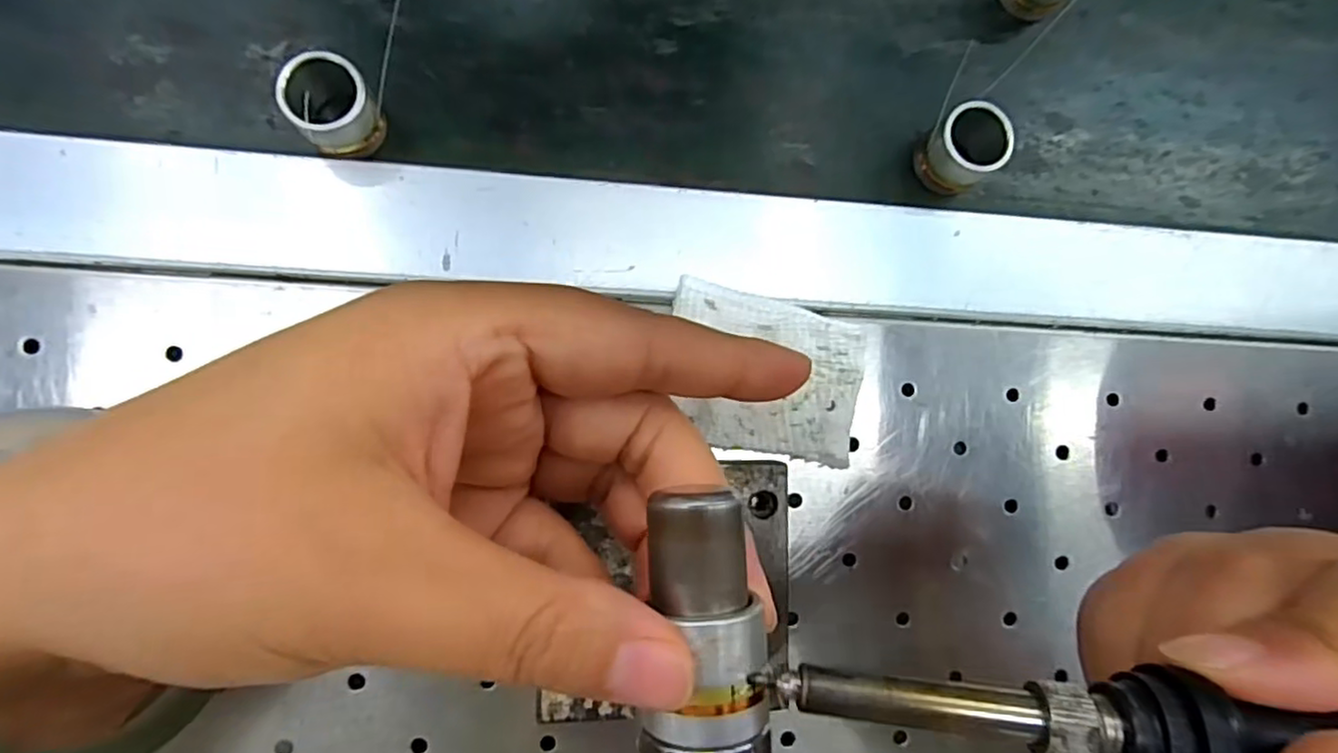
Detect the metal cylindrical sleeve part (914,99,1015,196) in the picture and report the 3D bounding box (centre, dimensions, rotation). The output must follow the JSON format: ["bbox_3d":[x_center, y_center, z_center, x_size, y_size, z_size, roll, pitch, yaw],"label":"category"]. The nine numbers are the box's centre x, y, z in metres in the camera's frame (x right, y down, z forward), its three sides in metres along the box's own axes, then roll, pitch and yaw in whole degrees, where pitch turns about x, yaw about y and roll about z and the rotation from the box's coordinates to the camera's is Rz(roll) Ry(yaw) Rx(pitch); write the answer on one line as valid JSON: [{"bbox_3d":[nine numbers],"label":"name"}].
[{"bbox_3d":[0.101,-0.078,0.227,0.023,0.024,0.022,1,85,-7],"label":"metal cylindrical sleeve part"}]

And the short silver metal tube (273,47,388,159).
[{"bbox_3d":[-0.105,-0.084,0.207,0.024,0.025,0.026,1,85,-7],"label":"short silver metal tube"}]

